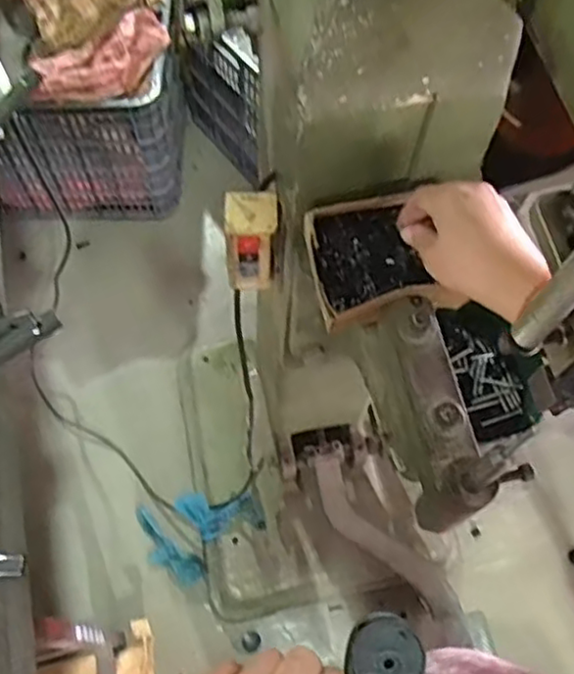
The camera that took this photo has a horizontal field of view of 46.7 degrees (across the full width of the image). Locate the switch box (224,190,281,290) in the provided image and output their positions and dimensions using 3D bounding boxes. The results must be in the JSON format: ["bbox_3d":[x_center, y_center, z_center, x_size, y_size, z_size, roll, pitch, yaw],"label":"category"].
[{"bbox_3d":[-0.035,-0.093,0.660,0.053,0.108,0.048,1,64,-2],"label":"switch box"}]

